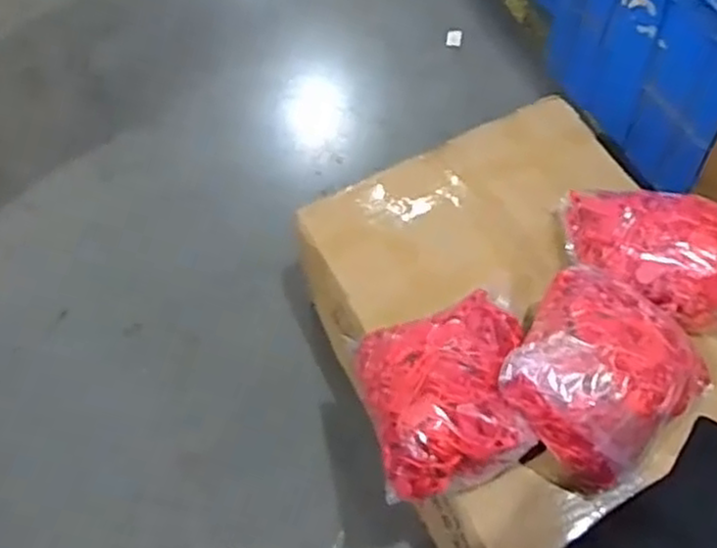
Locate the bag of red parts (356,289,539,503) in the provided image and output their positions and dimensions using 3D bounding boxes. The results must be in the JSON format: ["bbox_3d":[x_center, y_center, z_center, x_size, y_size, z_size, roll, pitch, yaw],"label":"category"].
[{"bbox_3d":[0.097,0.126,0.780,0.179,0.093,0.198,-10,57,-2],"label":"bag of red parts"}]

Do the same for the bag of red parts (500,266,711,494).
[{"bbox_3d":[0.258,0.105,0.760,0.187,0.118,0.192,32,64,22],"label":"bag of red parts"}]

